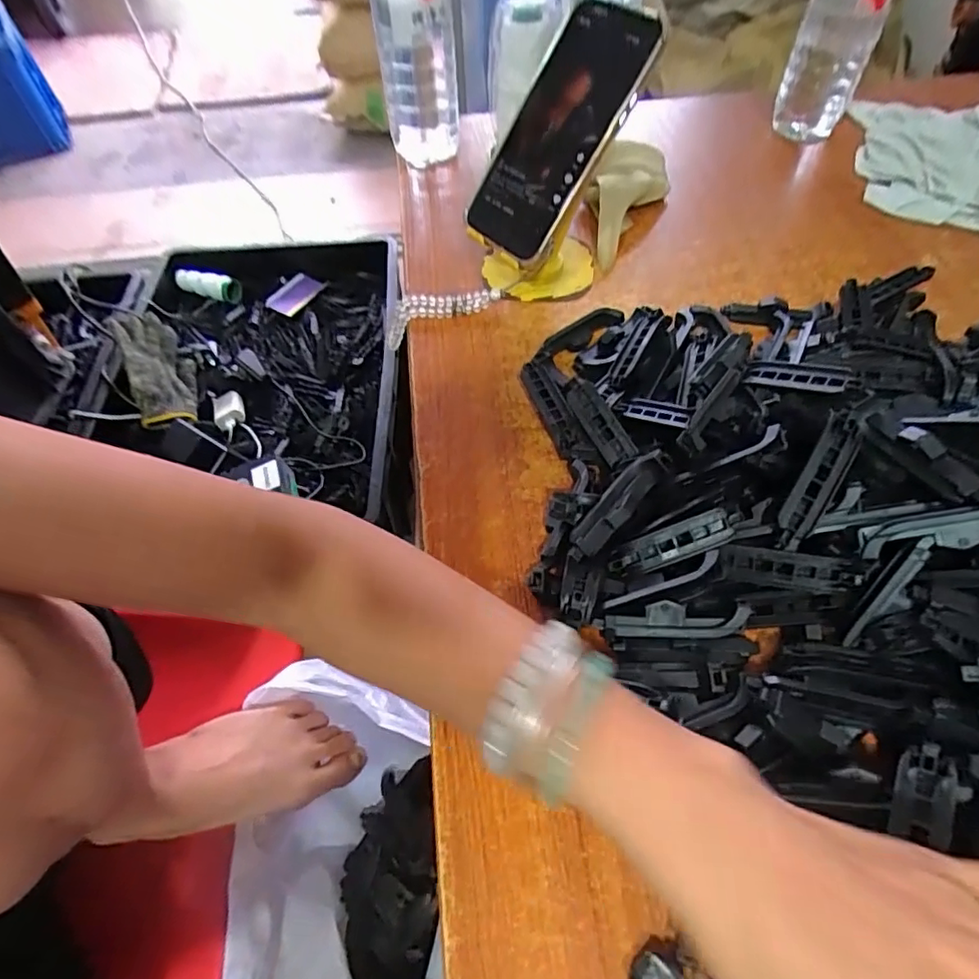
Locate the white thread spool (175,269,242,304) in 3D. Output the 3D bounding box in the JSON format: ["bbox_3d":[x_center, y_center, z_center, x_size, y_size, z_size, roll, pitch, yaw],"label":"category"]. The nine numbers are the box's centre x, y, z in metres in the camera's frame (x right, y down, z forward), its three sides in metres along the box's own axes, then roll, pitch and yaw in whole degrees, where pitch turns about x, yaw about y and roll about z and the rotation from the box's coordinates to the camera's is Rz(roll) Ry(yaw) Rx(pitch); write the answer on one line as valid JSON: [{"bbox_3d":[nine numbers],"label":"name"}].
[{"bbox_3d":[-0.495,-0.361,0.994,0.131,0.032,0.037,20,59,15],"label":"white thread spool"}]

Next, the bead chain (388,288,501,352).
[{"bbox_3d":[-0.039,-0.142,0.450,0.095,0.027,0.022,-14,56,7],"label":"bead chain"}]

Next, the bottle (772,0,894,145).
[{"bbox_3d":[0.328,-0.446,0.511,0.069,0.223,0.076,20,59,15],"label":"bottle"}]

